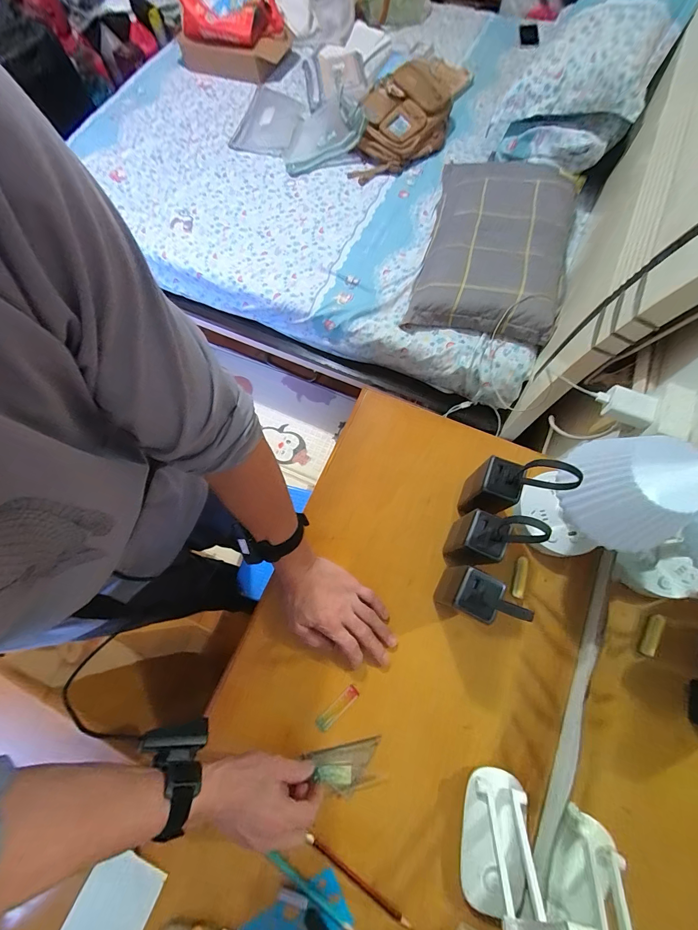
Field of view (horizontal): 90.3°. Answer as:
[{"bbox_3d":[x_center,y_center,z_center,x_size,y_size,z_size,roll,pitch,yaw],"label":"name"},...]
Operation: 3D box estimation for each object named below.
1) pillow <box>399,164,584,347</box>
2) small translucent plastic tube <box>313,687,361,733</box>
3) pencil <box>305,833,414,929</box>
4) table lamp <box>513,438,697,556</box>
[{"bbox_3d":[0.456,-0.696,1.051,0.422,0.151,0.694,15,74,7],"label":"pillow"},{"bbox_3d":[-0.016,0.340,0.483,0.070,0.004,0.019,-41,75,-10],"label":"small translucent plastic tube"},{"bbox_3d":[0.010,0.510,0.426,0.147,0.007,0.012,30,74,11],"label":"pencil"},{"bbox_3d":[0.303,0.048,0.438,0.113,0.223,0.104,25,75,10],"label":"table lamp"}]

